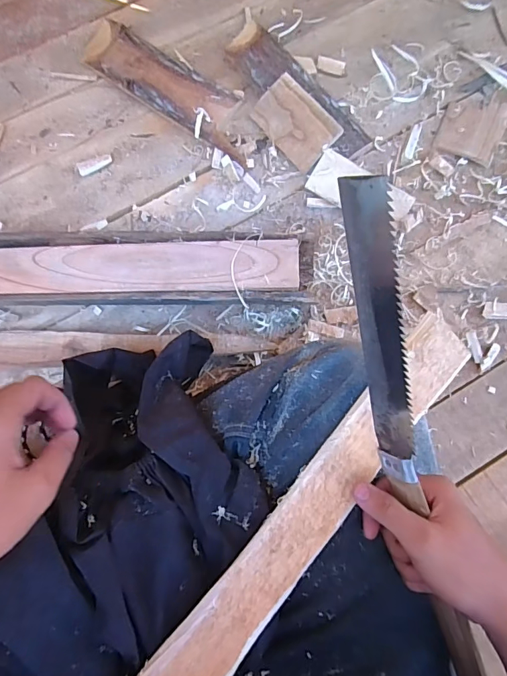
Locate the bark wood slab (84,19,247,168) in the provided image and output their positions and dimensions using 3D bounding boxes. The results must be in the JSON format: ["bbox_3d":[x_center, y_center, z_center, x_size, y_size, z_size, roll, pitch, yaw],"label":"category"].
[{"bbox_3d":[-0.119,-0.365,0.626,0.301,0.024,0.083,36,79,7],"label":"bark wood slab"}]

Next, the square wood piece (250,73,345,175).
[{"bbox_3d":[0.057,-0.297,0.592,0.074,0.007,0.123,-42,79,22],"label":"square wood piece"}]

